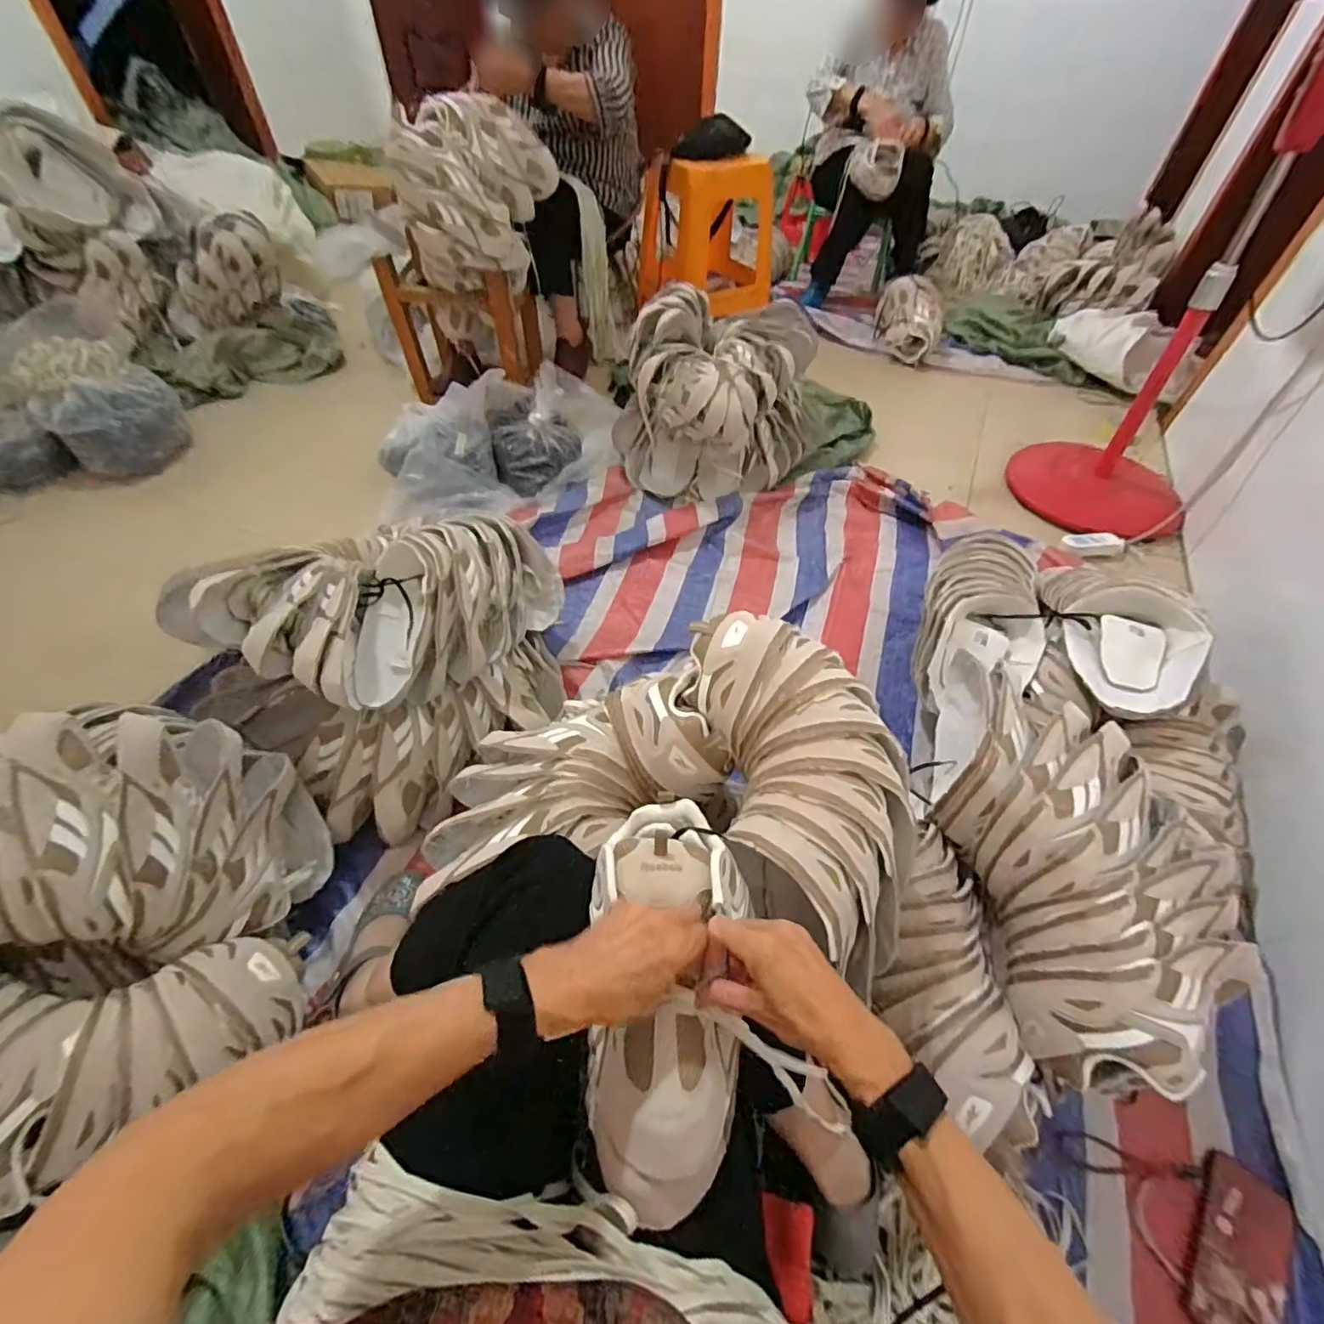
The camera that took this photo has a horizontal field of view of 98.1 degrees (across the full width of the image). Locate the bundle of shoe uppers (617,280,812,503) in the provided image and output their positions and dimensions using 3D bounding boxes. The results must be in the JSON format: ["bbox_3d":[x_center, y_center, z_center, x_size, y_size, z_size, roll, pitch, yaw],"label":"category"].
[{"bbox_3d":[0.119,-0.617,1.336,0.426,0.348,0.335,21,54,14],"label":"bundle of shoe uppers"}]

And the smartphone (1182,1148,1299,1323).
[{"bbox_3d":[0.599,0.613,0.595,0.075,0.012,0.163,27,55,31],"label":"smartphone"}]

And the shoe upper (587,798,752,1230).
[{"bbox_3d":[0.007,0.235,0.443,0.120,0.057,0.277,3,53,1],"label":"shoe upper"}]

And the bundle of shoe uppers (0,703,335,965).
[{"bbox_3d":[-0.632,0.199,0.662,0.365,0.236,0.247,0,51,-1],"label":"bundle of shoe uppers"}]

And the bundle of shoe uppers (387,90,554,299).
[{"bbox_3d":[-0.397,-1.007,1.267,0.330,0.309,0.221,-7,52,-7],"label":"bundle of shoe uppers"}]

